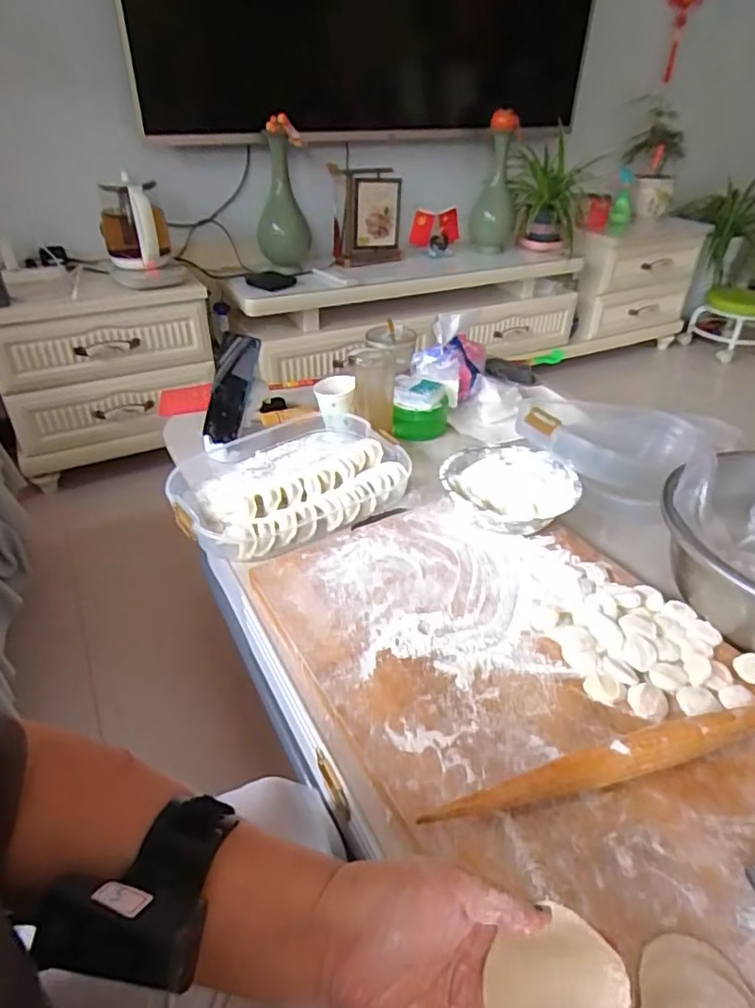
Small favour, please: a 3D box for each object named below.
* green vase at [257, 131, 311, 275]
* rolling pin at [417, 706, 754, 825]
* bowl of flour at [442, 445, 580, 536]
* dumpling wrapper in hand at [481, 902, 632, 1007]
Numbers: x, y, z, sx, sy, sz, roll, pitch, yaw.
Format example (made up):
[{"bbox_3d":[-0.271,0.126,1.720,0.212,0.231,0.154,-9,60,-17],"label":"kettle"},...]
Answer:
[{"bbox_3d":[-0.269,-0.855,1.673,0.147,0.342,0.122,-3,36,-5],"label":"green vase"},{"bbox_3d":[0.205,0.195,0.457,0.338,0.032,0.026,-9,37,-14],"label":"rolling pin"},{"bbox_3d":[0.162,-0.020,0.727,0.156,0.042,0.143,1,36,0],"label":"bowl of flour"},{"bbox_3d":[0.085,0.231,0.279,0.063,0.014,0.055,-26,44,-32],"label":"dumpling wrapper in hand"}]

